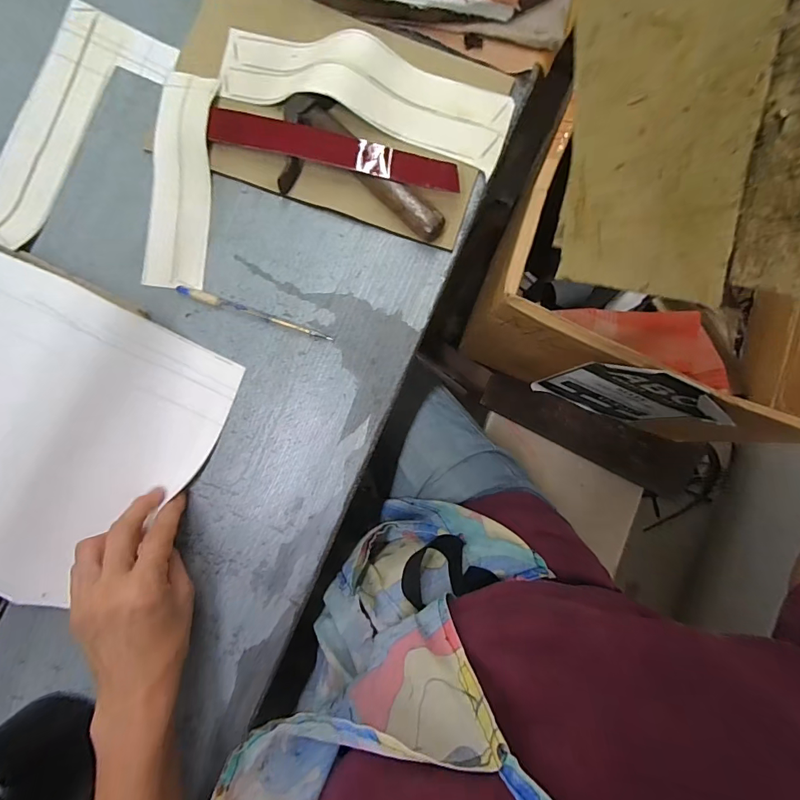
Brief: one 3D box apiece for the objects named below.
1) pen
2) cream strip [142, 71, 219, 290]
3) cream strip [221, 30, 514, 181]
[{"bbox_3d":[-0.132,-0.078,0.382,0.144,0.005,0.008,18,88,1],"label":"pen"},{"bbox_3d":[-0.202,-0.201,0.389,0.055,0.008,0.194,5,88,0],"label":"cream strip"},{"bbox_3d":[-0.033,-0.280,0.384,0.270,0.036,0.077,17,87,0],"label":"cream strip"}]

